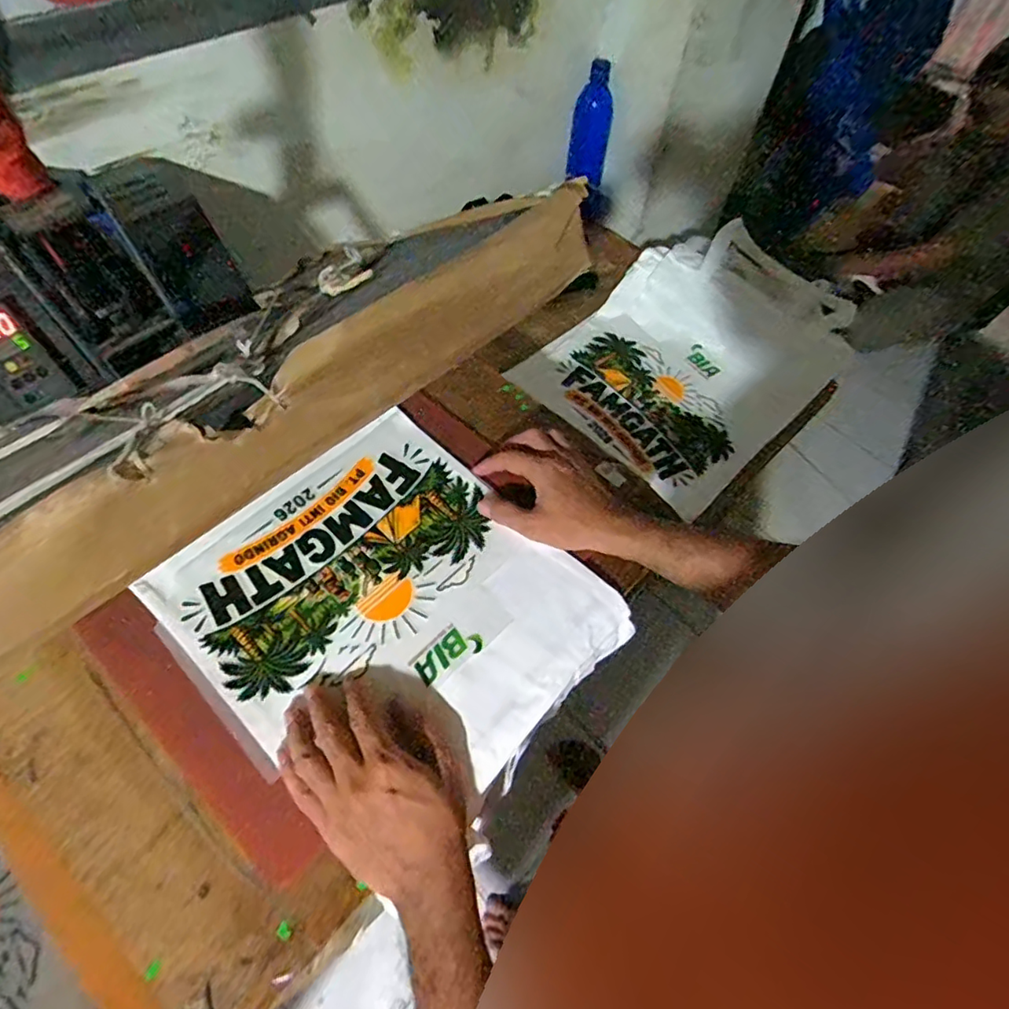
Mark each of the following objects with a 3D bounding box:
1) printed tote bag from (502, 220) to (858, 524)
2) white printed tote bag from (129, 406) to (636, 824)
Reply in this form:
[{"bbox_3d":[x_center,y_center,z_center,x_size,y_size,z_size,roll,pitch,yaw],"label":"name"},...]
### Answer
[{"bbox_3d":[0.284,-0.232,0.851,0.496,0.085,0.348,-38,68,-22],"label":"printed tote bag"},{"bbox_3d":[-0.102,0.085,0.508,0.331,0.014,0.289,40,65,19],"label":"white printed tote bag"}]

